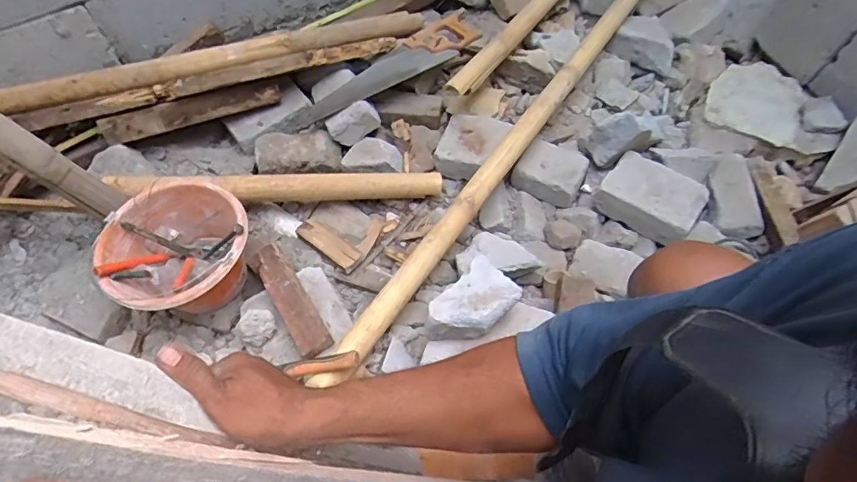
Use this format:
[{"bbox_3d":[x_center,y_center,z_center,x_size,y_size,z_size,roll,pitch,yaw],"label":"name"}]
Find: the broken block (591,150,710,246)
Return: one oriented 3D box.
[{"bbox_3d":[0.471,-0.095,1.059,0.198,0.077,0.145,34,66,19],"label":"broken block"}]

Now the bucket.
[{"bbox_3d":[-0.445,0.039,0.937,0.235,0.174,0.242,0,60,1],"label":"bucket"}]

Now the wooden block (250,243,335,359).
[{"bbox_3d":[-0.265,0.104,0.946,0.060,0.031,0.260,-31,64,-16],"label":"wooden block"}]

